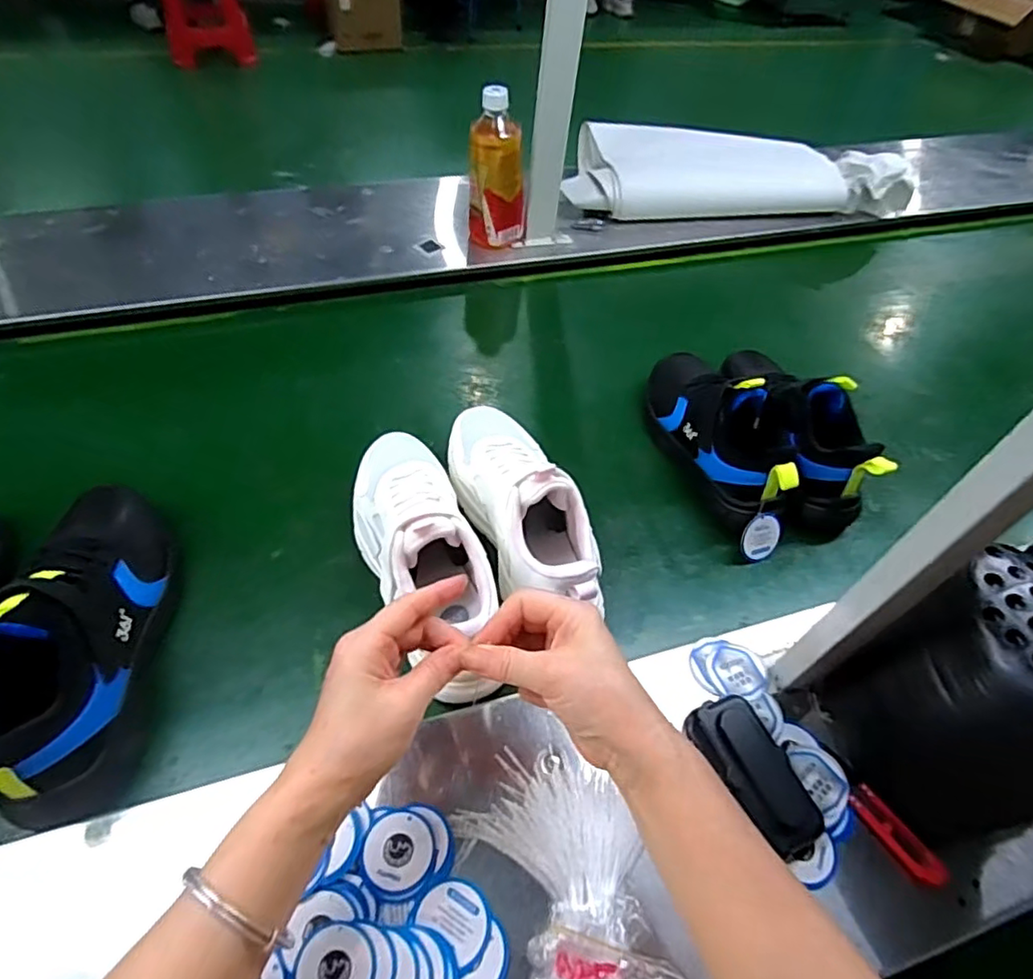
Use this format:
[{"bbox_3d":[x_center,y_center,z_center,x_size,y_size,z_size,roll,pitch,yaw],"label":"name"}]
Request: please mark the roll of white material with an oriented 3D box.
[{"bbox_3d":[0.341,-0.476,0.955,0.539,0.107,0.153,0,54,-5],"label":"roll of white material"}]

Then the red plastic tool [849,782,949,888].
[{"bbox_3d":[0.271,0.248,0.435,0.021,0.015,0.070,-24,60,-21],"label":"red plastic tool"}]

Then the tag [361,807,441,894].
[{"bbox_3d":[-0.078,0.241,0.408,0.048,0.004,0.047,3,51,-4],"label":"tag"}]

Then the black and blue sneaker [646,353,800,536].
[{"bbox_3d":[0.212,-0.072,0.647,0.089,0.120,0.229,-12,56,-14],"label":"black and blue sneaker"}]

